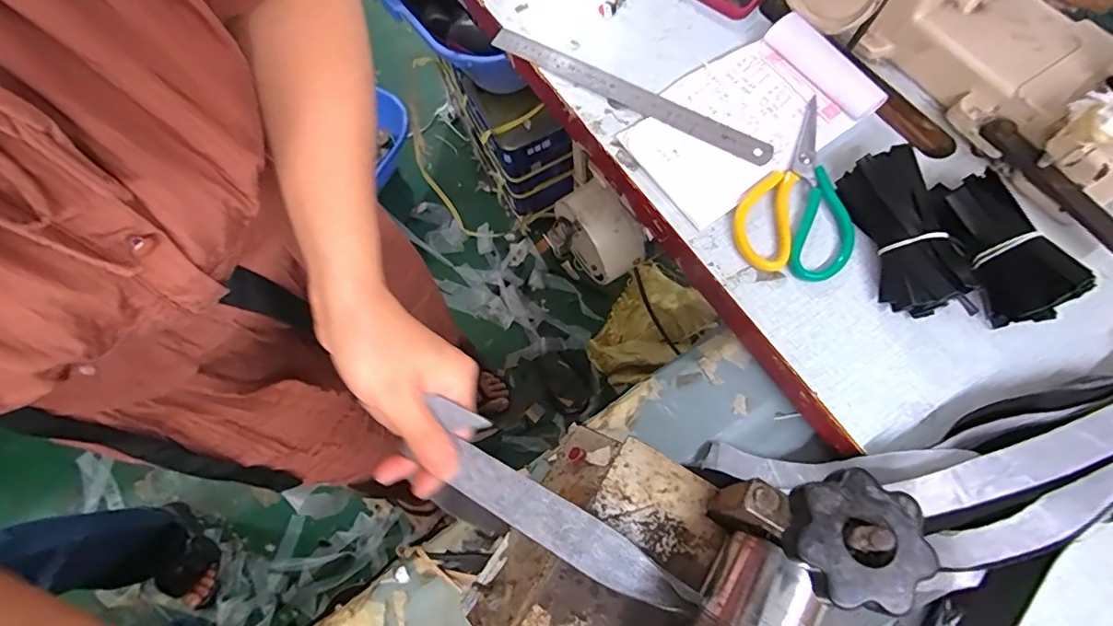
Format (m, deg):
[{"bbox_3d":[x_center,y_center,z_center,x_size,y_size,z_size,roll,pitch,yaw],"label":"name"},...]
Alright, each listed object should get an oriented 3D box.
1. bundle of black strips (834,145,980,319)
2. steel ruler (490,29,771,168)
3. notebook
[{"bbox_3d":[0.305,-0.071,0.448,0.074,0.043,0.141,-12,69,-1],"label":"bundle of black strips"},{"bbox_3d":[0.070,-0.231,0.541,0.322,0.005,0.022,31,85,15],"label":"steel ruler"},{"bbox_3d":[0.190,-0.200,0.520,0.236,0.017,0.141,-34,72,-9],"label":"notebook"}]

